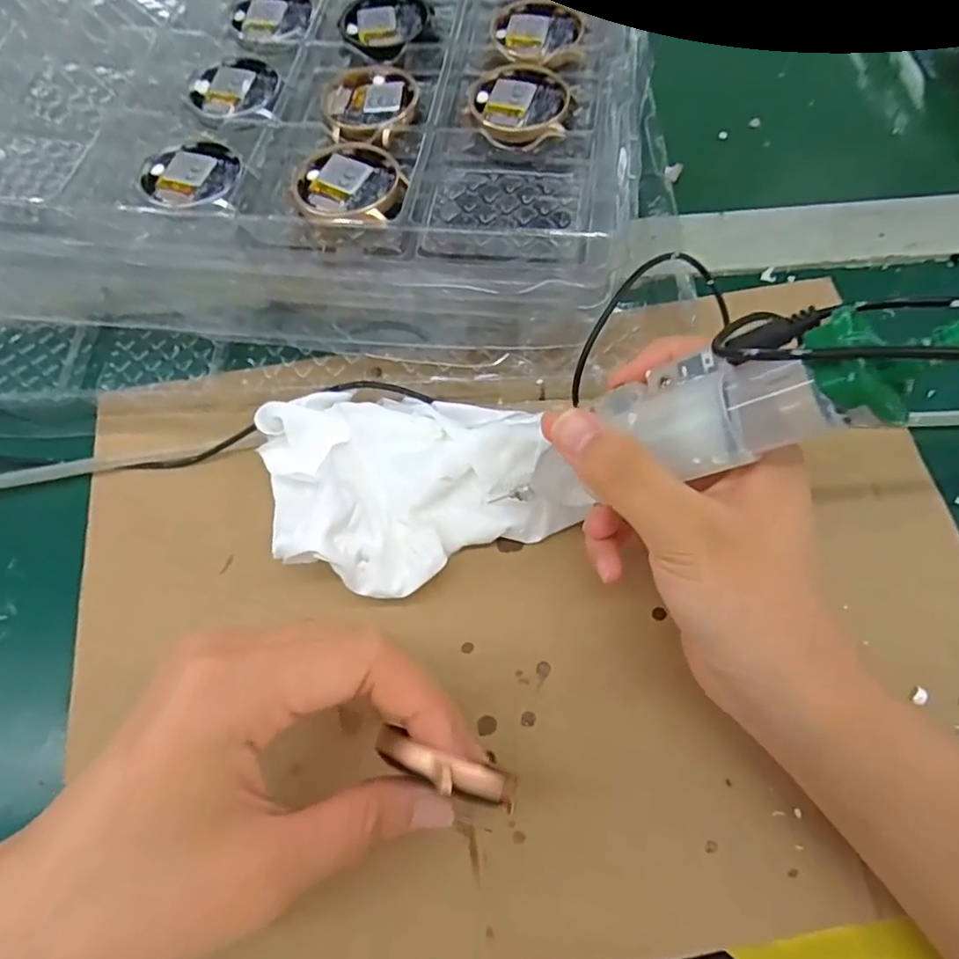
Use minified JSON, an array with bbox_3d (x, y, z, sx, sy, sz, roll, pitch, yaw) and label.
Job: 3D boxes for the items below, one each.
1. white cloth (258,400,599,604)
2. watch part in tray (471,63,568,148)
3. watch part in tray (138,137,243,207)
[{"bbox_3d":[-0.027,-0.004,0.249,0.120,0.055,0.089,-19,70,-5],"label":"white cloth"},{"bbox_3d":[0.018,-0.170,0.277,0.042,0.004,0.047,5,68,4],"label":"watch part in tray"},{"bbox_3d":[-0.123,-0.132,0.265,0.040,0.008,0.041,16,69,9],"label":"watch part in tray"}]

